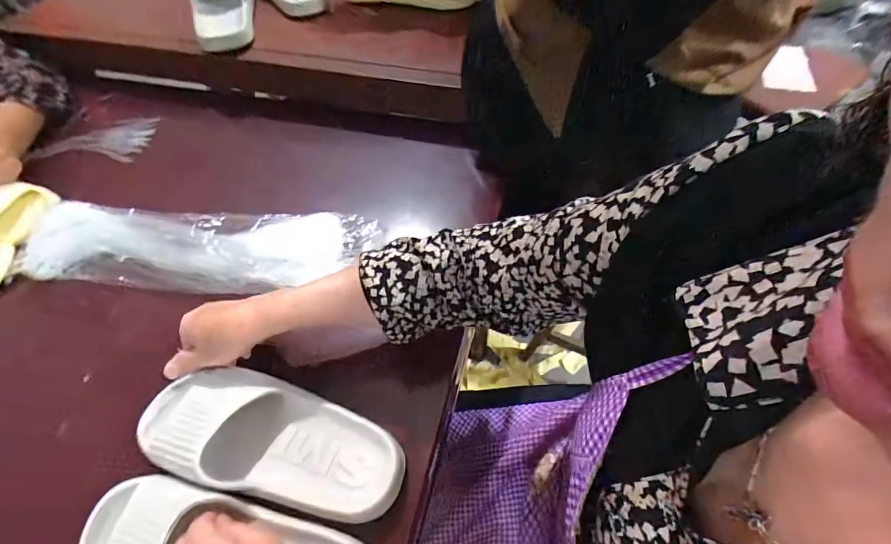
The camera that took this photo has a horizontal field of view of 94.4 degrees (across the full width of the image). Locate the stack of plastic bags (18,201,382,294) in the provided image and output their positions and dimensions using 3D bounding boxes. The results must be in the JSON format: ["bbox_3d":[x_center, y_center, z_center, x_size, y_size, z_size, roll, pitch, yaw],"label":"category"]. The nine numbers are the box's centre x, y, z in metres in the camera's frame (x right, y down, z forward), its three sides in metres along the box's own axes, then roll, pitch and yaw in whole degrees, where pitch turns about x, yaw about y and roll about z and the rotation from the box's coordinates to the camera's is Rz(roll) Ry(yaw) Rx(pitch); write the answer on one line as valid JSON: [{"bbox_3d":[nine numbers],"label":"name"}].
[{"bbox_3d":[-0.323,-0.035,0.545,0.446,0.033,0.127,2,56,4],"label":"stack of plastic bags"}]

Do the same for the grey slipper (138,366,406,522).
[{"bbox_3d":[-0.170,0.155,0.398,0.264,0.060,0.105,16,58,4],"label":"grey slipper"}]

